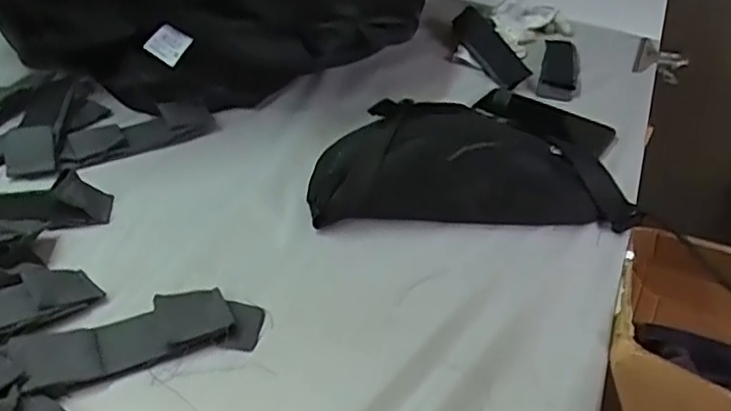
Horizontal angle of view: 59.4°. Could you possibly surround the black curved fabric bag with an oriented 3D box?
[{"bbox_3d":[0.098,-0.048,0.637,0.302,0.075,0.143,0,38,-6],"label":"black curved fabric bag"}]

